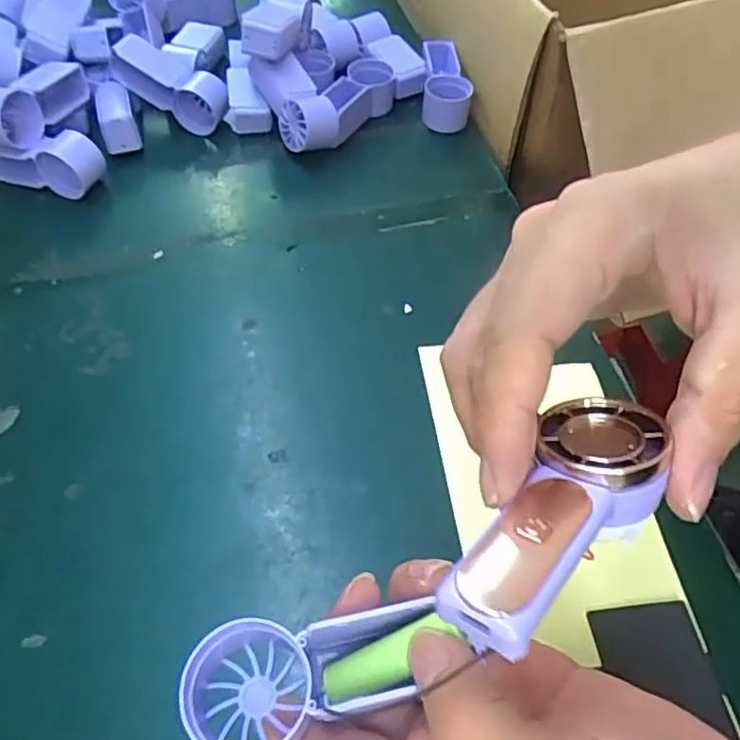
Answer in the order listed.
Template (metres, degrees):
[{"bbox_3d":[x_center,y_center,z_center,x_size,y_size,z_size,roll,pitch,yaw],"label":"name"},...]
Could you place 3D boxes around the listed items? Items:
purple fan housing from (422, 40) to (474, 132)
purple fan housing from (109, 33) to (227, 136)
[{"bbox_3d":[0.065,-0.242,0.548,0.040,0.030,0.092,3,55,0],"label":"purple fan housing"},{"bbox_3d":[-0.161,-0.232,0.520,0.092,0.041,0.032,30,57,-7],"label":"purple fan housing"}]

